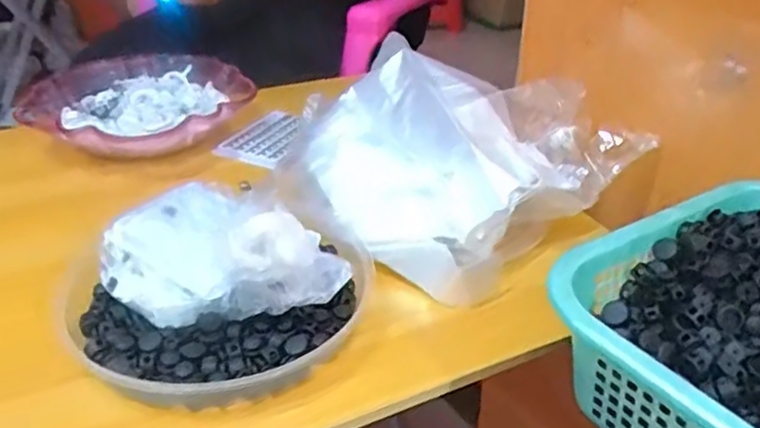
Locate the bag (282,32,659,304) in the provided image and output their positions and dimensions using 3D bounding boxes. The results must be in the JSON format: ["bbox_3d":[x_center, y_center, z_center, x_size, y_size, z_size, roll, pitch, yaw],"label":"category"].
[{"bbox_3d":[0.061,-0.067,0.671,0.274,0.115,0.288,-25,40,-34],"label":"bag"}]

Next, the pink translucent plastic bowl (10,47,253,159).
[{"bbox_3d":[-0.296,-0.136,0.817,0.260,0.062,0.238,-11,34,-18],"label":"pink translucent plastic bowl"}]

